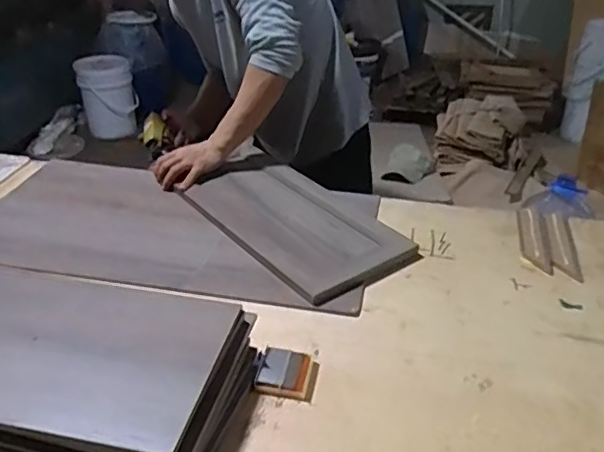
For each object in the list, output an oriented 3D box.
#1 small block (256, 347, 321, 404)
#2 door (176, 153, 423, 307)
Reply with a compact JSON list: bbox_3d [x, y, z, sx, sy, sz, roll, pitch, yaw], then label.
[{"bbox_3d":[-0.018,0.194,0.766,0.075,0.024,0.068,5,32,7],"label":"small block"},{"bbox_3d":[-0.037,-0.020,1.114,0.252,0.037,0.502,-24,39,-34],"label":"door"}]

